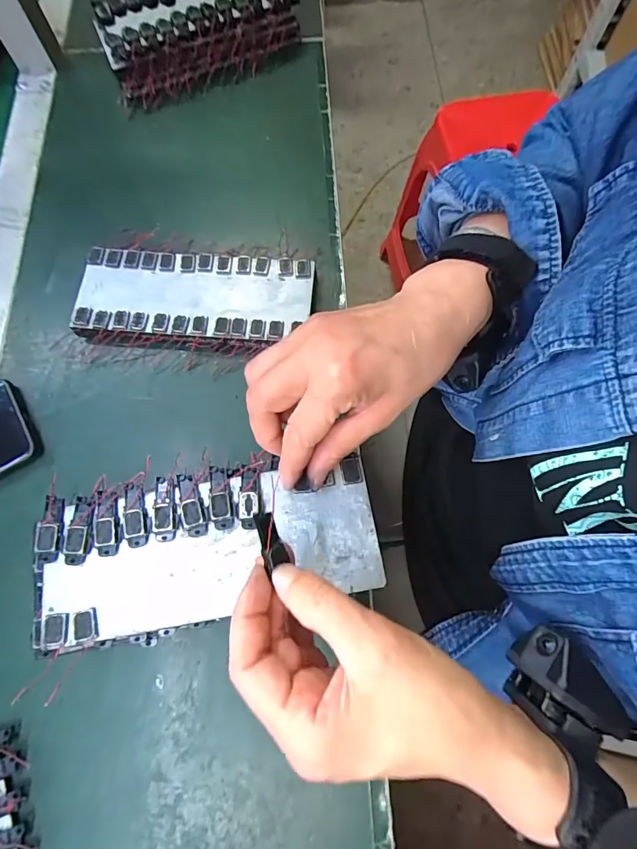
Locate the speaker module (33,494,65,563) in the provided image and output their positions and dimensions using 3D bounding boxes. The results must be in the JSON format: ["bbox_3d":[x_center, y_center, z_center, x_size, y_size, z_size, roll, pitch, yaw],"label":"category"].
[{"bbox_3d":[-0.165,0.064,0.261,0.015,0.005,0.040,-2,73,0],"label":"speaker module"}]

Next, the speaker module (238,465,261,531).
[{"bbox_3d":[-0.044,0.045,0.266,0.013,0.004,0.039,0,73,1],"label":"speaker module"}]

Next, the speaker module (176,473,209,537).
[{"bbox_3d":[-0.080,0.050,0.266,0.014,0.005,0.041,-18,74,-4],"label":"speaker module"}]

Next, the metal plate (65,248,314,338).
[{"bbox_3d":[-0.107,-0.111,0.372,0.197,0.024,0.078,5,71,0],"label":"metal plate"}]

